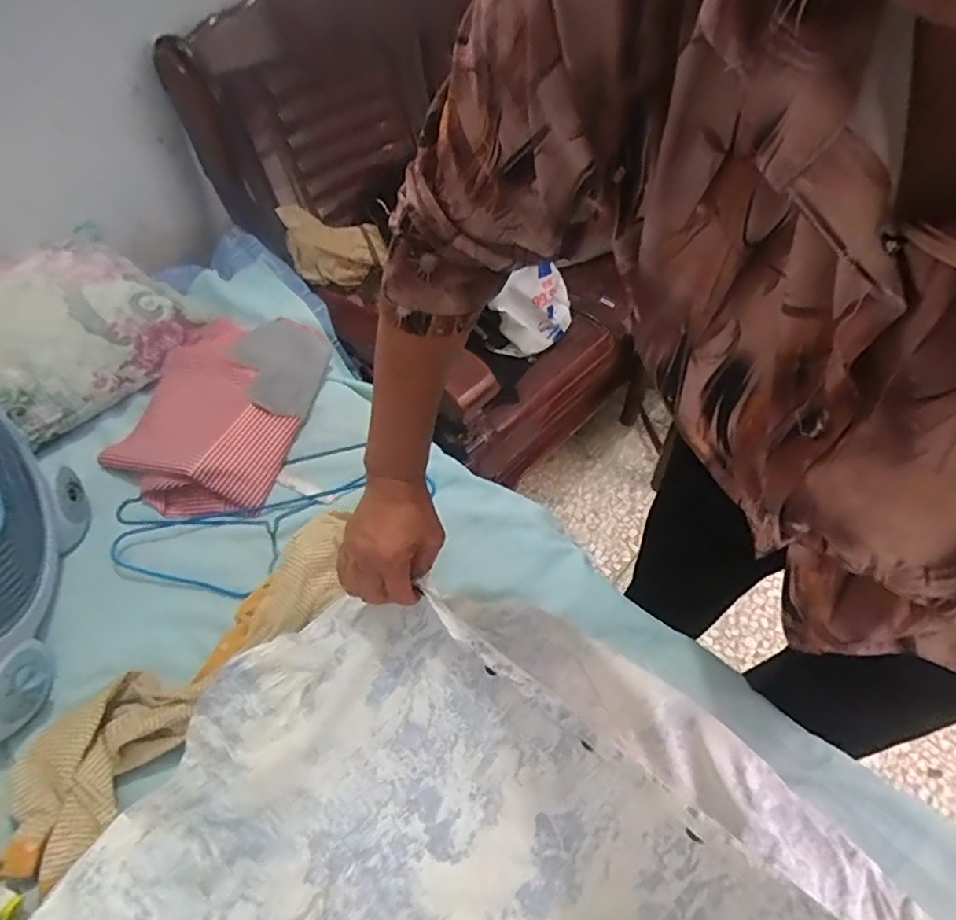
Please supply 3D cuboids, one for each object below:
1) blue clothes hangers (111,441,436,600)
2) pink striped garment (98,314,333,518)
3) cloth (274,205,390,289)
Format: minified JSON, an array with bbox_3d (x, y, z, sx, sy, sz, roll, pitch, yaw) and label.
[{"bbox_3d":[-0.257,0.073,0.757,0.402,0.019,0.186,-14,58,-12],"label":"blue clothes hangers"},{"bbox_3d":[-0.382,-0.092,0.857,0.247,0.084,0.370,6,50,8],"label":"pink striped garment"},{"bbox_3d":[-0.293,-0.431,1.190,0.205,0.058,0.170,-1,83,-41],"label":"cloth"}]

